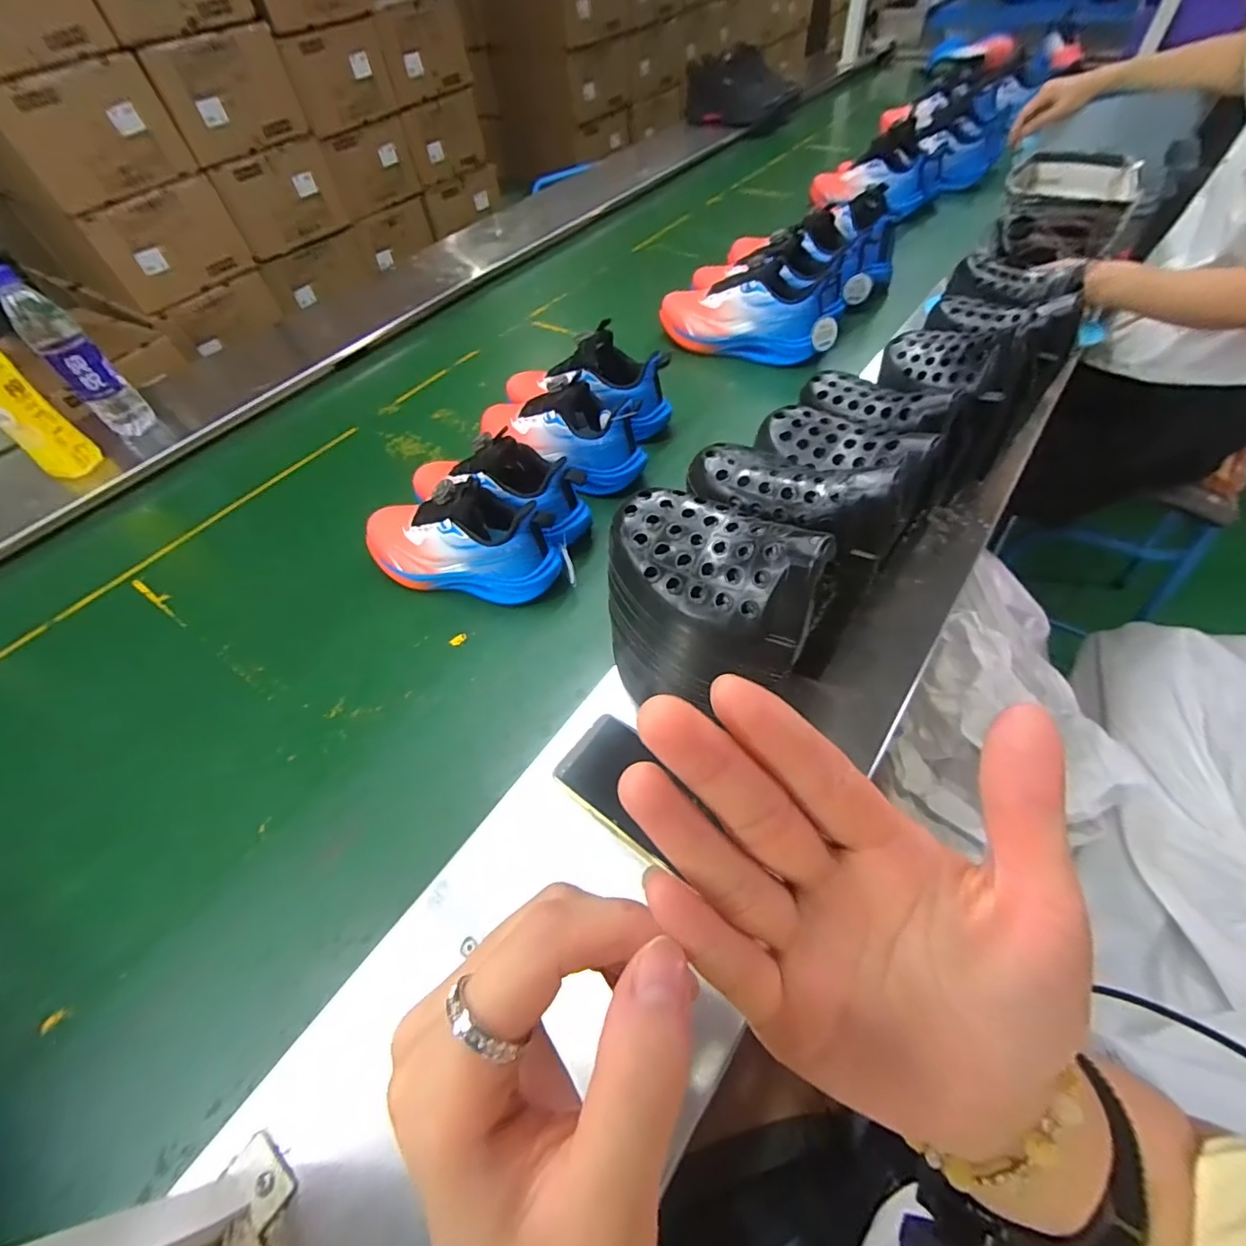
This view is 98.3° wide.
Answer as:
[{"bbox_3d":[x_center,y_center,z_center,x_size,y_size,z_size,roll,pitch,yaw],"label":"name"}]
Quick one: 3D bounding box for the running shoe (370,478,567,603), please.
[{"bbox_3d":[-0.187,-0.098,0.604,0.231,0.122,0.080,9,56,12],"label":"running shoe"}]

